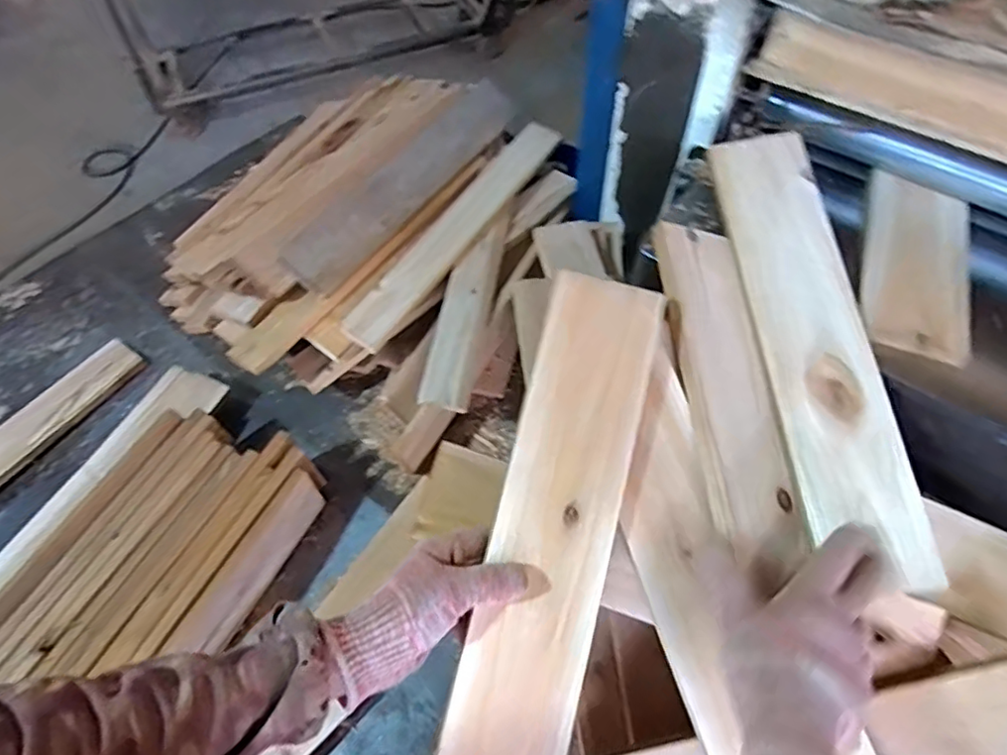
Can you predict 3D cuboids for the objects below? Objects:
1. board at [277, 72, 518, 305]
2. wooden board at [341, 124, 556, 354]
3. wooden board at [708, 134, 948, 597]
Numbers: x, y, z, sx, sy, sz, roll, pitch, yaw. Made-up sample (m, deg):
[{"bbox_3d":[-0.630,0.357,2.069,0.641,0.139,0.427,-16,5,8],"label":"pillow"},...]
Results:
[{"bbox_3d":[-0.135,-0.280,0.842,0.082,0.019,0.430,43,69,-9],"label":"board"},{"bbox_3d":[-0.063,-0.212,0.840,0.064,0.028,0.445,36,67,1],"label":"wooden board"},{"bbox_3d":[0.271,-0.035,0.521,0.100,0.021,0.412,-7,72,-3],"label":"wooden board"}]

